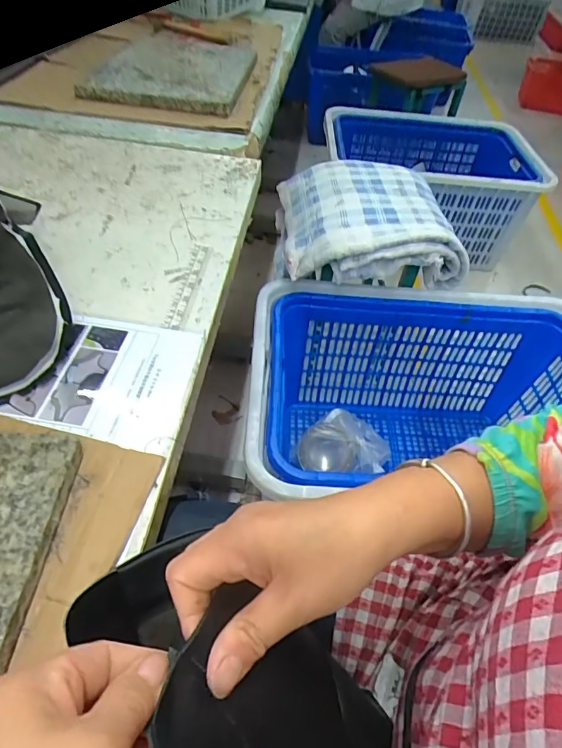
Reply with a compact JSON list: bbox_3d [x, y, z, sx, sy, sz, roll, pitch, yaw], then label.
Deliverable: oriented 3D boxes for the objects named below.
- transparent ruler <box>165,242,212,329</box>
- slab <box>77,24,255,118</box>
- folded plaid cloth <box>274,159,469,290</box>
[{"bbox_3d":[-0.111,-0.113,0.548,0.026,0.004,0.157,7,49,-1],"label":"transparent ruler"},{"bbox_3d":[-0.212,-0.690,1.009,0.290,0.025,0.483,8,49,0],"label":"slab"},{"bbox_3d":[0.208,-0.396,1.182,0.433,0.143,0.394,-5,50,-9],"label":"folded plaid cloth"}]

